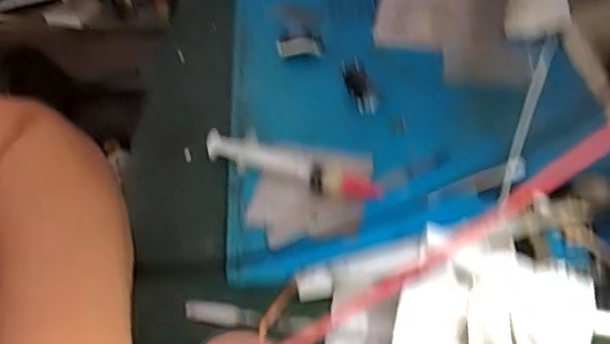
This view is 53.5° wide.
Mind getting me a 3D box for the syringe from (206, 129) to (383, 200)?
[{"bbox_3d":[-0.009,-0.004,0.375,0.110,0.018,0.019,14,47,18],"label":"syringe"}]

